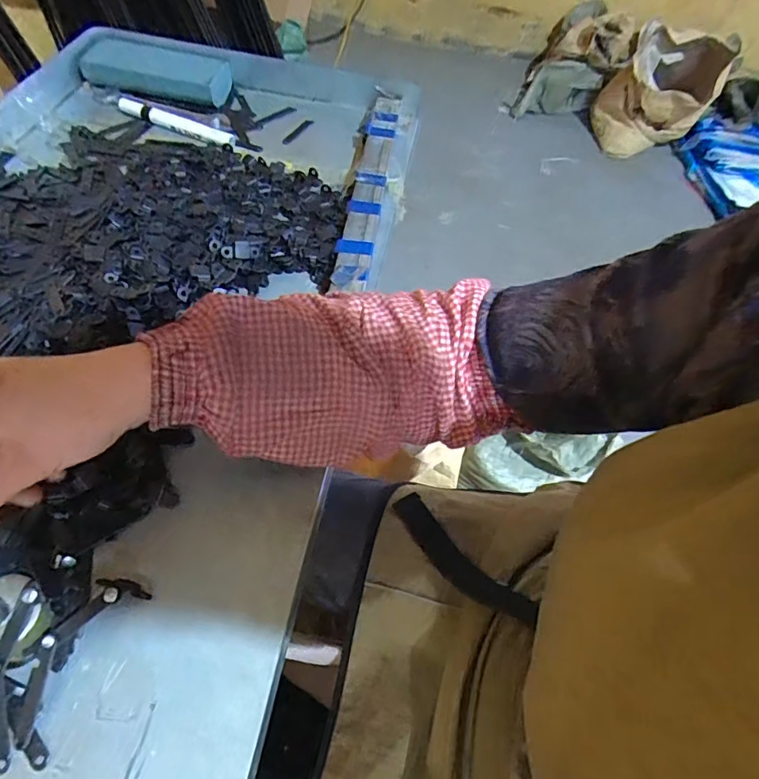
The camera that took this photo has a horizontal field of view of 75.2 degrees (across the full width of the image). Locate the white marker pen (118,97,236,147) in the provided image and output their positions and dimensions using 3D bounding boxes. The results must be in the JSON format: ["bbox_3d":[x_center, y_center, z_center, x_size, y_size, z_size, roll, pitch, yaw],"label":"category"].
[{"bbox_3d":[-0.225,-0.292,0.537,0.147,0.011,0.019,22,58,8],"label":"white marker pen"}]

